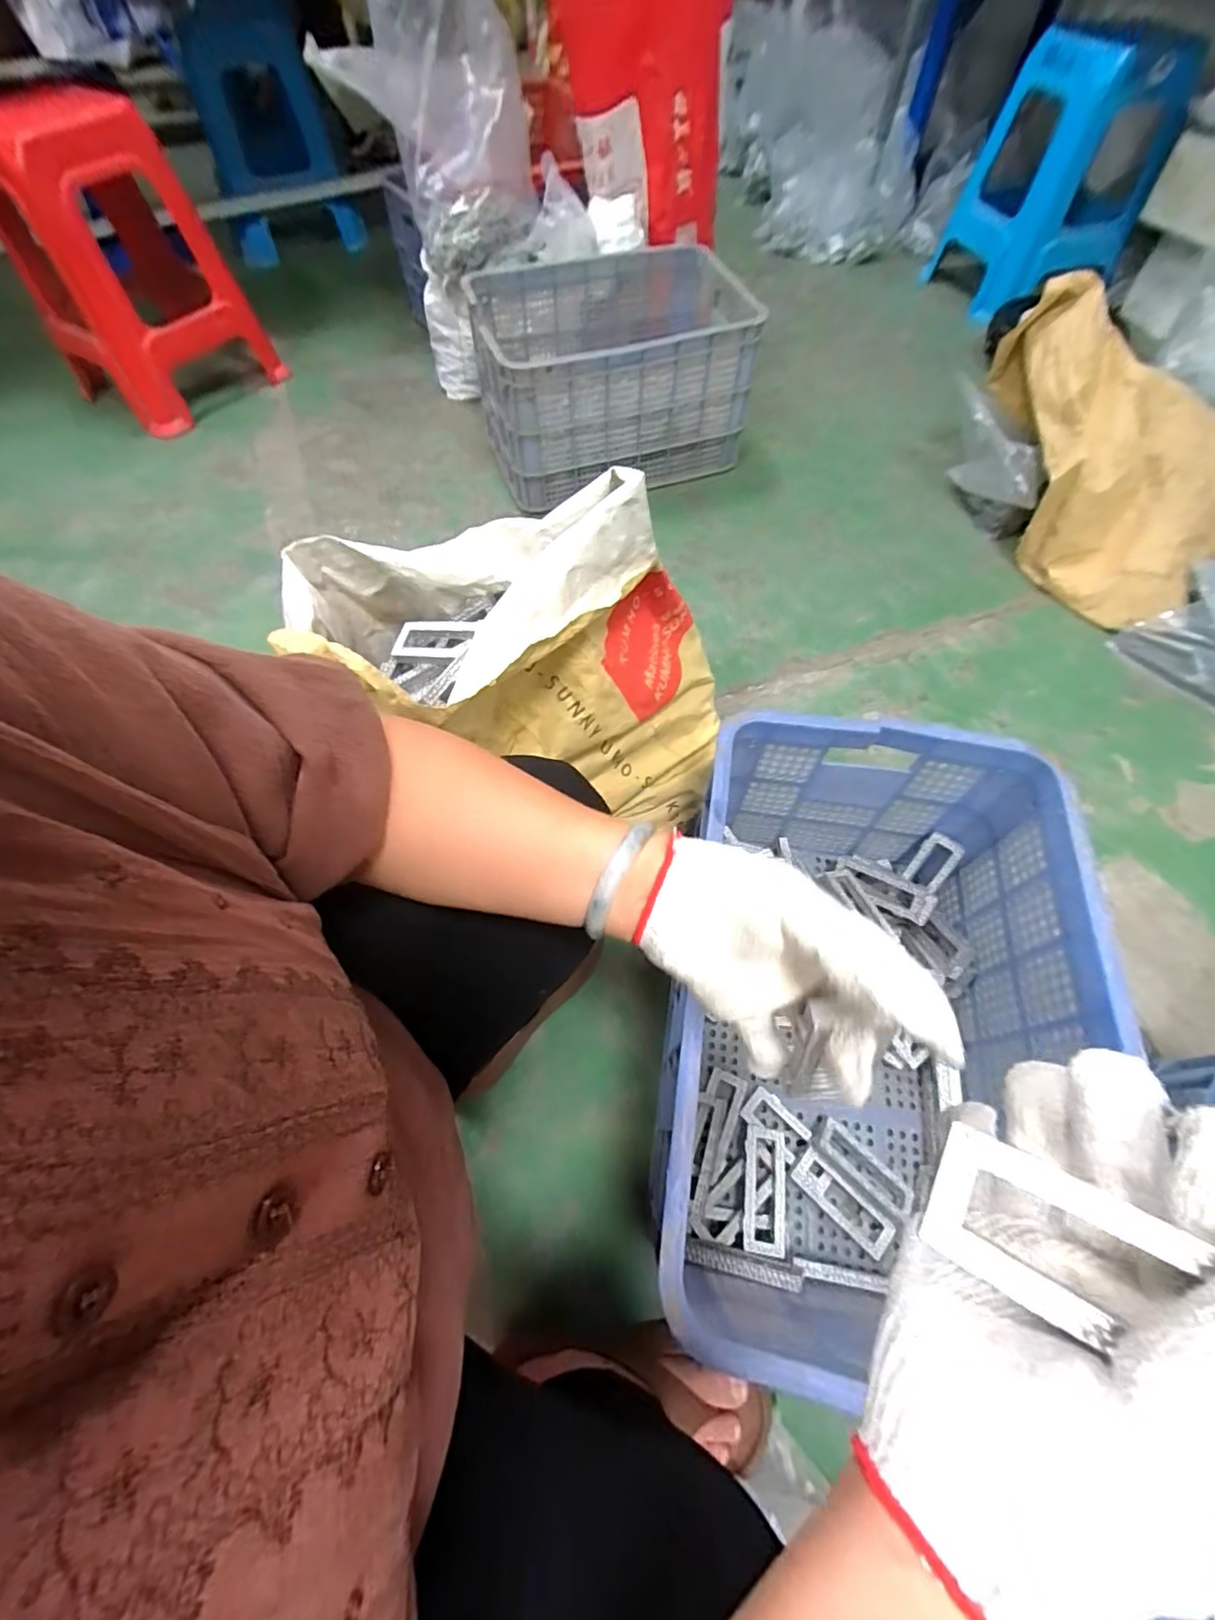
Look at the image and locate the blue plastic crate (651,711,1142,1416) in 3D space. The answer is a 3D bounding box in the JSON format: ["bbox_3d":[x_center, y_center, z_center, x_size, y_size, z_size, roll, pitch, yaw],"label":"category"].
[{"bbox_3d":[0.245,0.205,0.588,0.345,0.286,0.524,8,61,6],"label":"blue plastic crate"}]

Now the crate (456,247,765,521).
[{"bbox_3d":[0.022,-0.912,1.232,0.564,0.296,0.431,-11,63,-5],"label":"crate"}]

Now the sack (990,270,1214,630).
[{"bbox_3d":[0.950,-0.626,1.023,0.366,0.311,0.514,-5,60,-2],"label":"sack"}]

